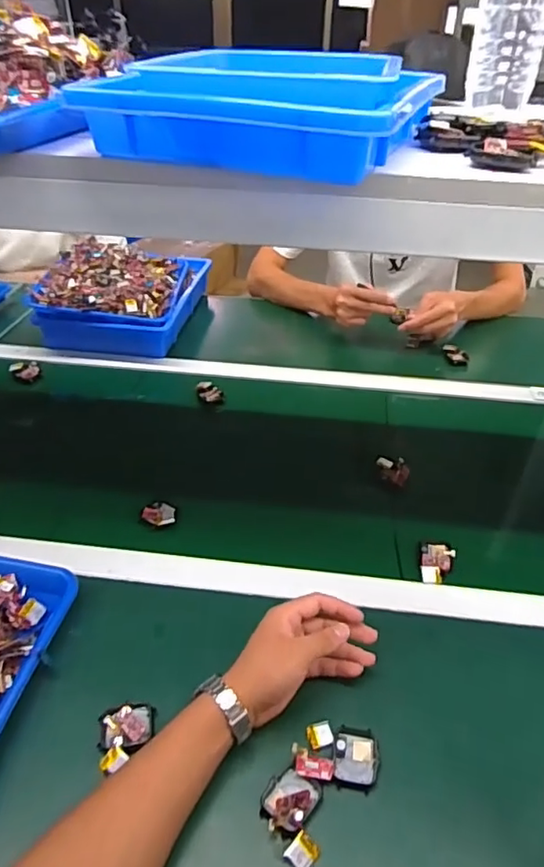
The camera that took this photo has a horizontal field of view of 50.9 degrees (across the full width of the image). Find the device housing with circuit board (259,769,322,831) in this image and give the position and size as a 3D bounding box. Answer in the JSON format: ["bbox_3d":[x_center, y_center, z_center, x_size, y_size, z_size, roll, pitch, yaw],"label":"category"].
[{"bbox_3d":[0.013,0.290,0.457,0.039,0.015,0.047,28,45,31],"label":"device housing with circuit board"}]

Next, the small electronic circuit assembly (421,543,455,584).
[{"bbox_3d":[0.188,0.145,0.649,0.034,0.012,0.055,10,38,12],"label":"small electronic circuit assembly"}]

